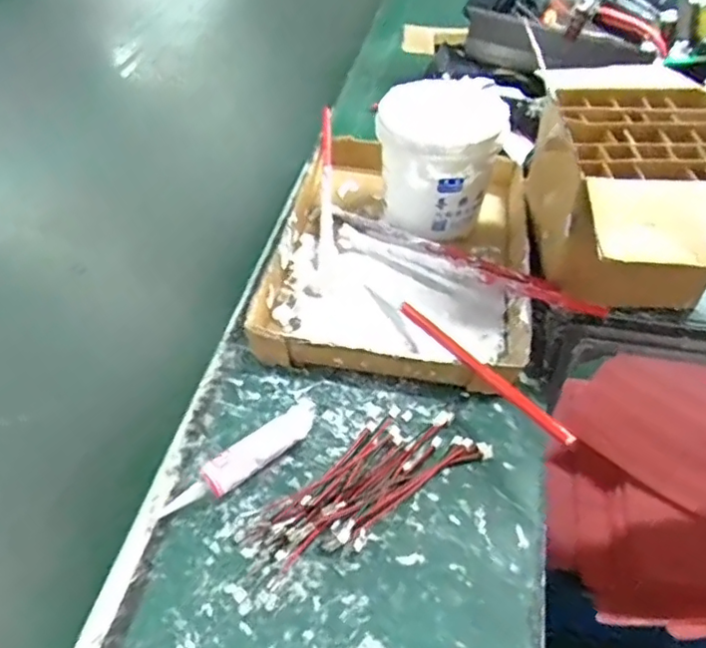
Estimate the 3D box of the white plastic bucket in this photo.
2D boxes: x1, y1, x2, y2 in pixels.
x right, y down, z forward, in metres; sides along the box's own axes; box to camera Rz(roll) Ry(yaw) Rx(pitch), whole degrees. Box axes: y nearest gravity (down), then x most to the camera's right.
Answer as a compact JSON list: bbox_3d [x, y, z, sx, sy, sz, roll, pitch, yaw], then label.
[{"bbox_3d":[0.084,-0.169,0.619,0.116,0.122,0.127,0,49,0],"label":"white plastic bucket"}]

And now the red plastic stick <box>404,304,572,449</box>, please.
[{"bbox_3d":[0.094,0.031,0.471,0.009,0.014,0.205,-21,36,-20],"label":"red plastic stick"}]

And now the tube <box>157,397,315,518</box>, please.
[{"bbox_3d":[-0.082,0.100,0.458,0.130,0.020,0.028,-31,54,-23],"label":"tube"}]

